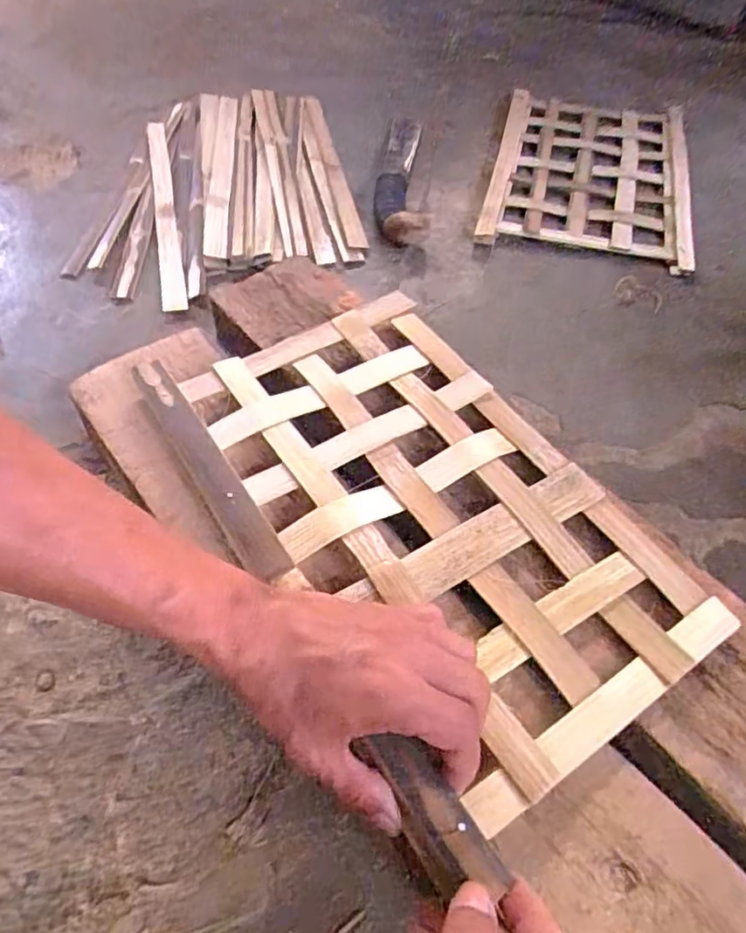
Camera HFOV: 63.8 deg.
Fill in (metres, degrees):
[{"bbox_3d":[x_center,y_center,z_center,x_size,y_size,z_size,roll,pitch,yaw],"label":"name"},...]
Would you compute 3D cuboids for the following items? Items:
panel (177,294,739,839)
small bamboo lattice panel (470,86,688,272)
[{"bbox_3d":[0.035,0.017,0.389,0.193,0.011,0.339,-27,59,-21],"label":"panel"},{"bbox_3d":[0.252,-0.342,0.697,0.220,0.029,0.297,11,55,10],"label":"small bamboo lattice panel"}]

